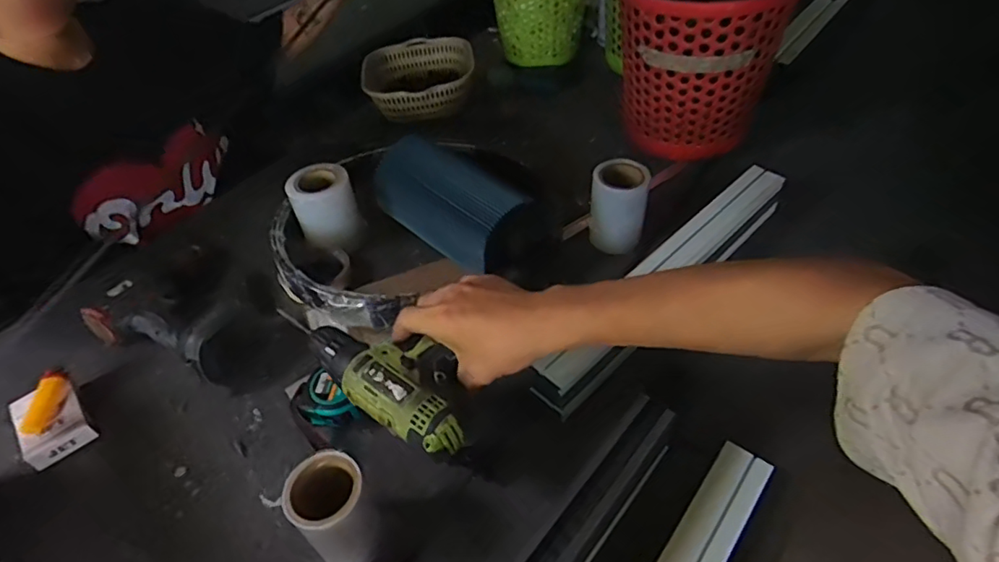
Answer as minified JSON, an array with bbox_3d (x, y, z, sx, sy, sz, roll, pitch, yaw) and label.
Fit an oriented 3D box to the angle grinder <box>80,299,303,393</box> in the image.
[{"bbox_3d":[-0.353,0.043,0.654,0.237,0.072,0.119,16,50,19],"label":"angle grinder"}]

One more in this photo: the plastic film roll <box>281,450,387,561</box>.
[{"bbox_3d":[-0.132,0.197,0.469,0.057,0.107,0.057,-3,47,3],"label":"plastic film roll"}]

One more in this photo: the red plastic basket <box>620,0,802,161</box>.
[{"bbox_3d":[0.285,-0.332,0.832,0.234,0.237,0.234,24,53,25],"label":"red plastic basket"}]

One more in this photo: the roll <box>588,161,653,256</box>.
[{"bbox_3d":[0.150,-0.095,0.710,0.066,0.097,0.066,-3,47,3],"label":"roll"}]

